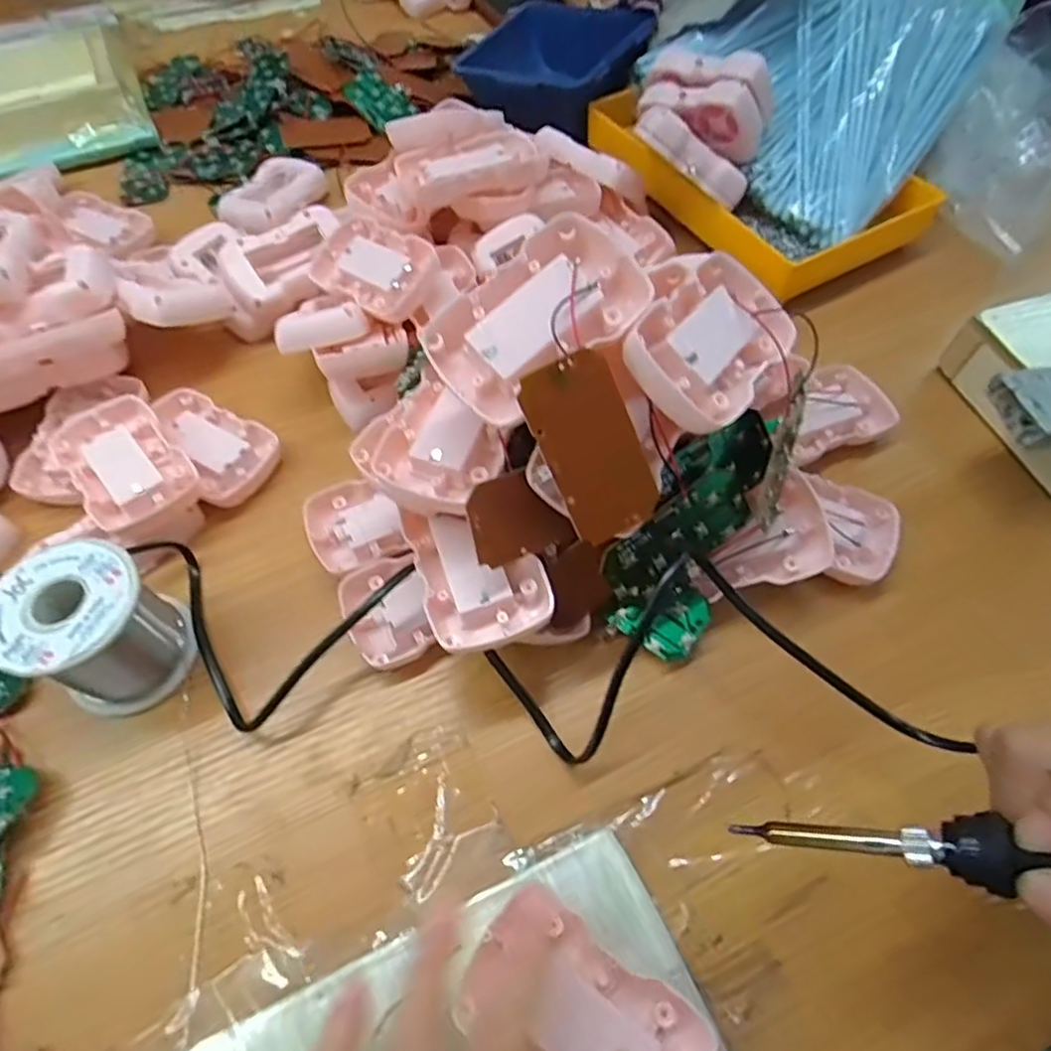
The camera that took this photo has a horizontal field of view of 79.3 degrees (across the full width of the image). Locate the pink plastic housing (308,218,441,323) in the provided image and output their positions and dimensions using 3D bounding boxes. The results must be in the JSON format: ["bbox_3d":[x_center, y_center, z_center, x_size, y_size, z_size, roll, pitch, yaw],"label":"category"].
[{"bbox_3d":[-0.096,-0.163,0.404,0.090,0.019,0.055,36,91,27],"label":"pink plastic housing"}]

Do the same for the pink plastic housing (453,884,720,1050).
[{"bbox_3d":[0.022,0.181,0.232,0.090,0.017,0.053,31,64,16],"label":"pink plastic housing"}]

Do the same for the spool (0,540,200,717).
[{"bbox_3d":[-0.197,0.048,0.294,0.064,0.061,0.060,31,64,16],"label":"spool"}]

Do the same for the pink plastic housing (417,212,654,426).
[{"bbox_3d":[0.005,-0.084,0.258,0.087,0.020,0.053,-42,80,-6],"label":"pink plastic housing"}]

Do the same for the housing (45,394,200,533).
[{"bbox_3d":[-0.223,-0.035,0.356,0.053,0.022,0.085,-37,67,-20],"label":"housing"}]

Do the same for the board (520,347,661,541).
[{"bbox_3d":[0.027,-0.030,0.251,0.037,0.074,0.004,-27,20,-3],"label":"board"}]

